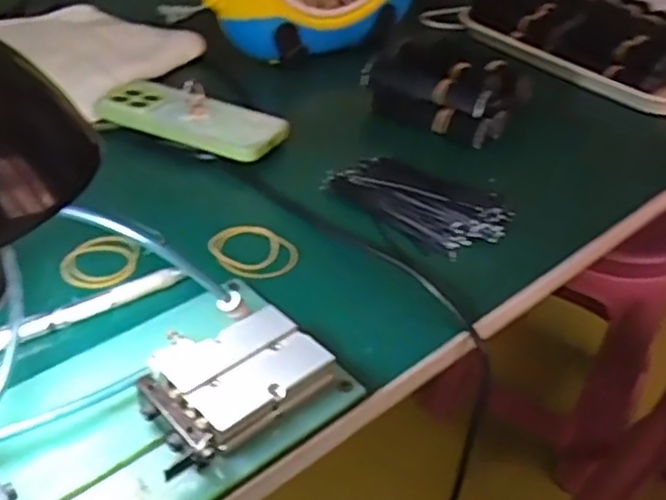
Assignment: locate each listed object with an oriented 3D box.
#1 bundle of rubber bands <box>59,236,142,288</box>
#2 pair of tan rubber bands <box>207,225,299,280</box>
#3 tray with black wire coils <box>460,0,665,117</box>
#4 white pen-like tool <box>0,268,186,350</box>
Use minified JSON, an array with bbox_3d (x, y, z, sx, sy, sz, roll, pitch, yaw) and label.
[{"bbox_3d":[-0.156,0.008,0.464,0.048,0.010,0.045,0,40,-7],"label":"bundle of rubber bands"},{"bbox_3d":[-0.055,0.001,0.484,0.064,0.005,0.048,25,43,22],"label":"pair of tan rubber bands"},{"bbox_3d":[0.312,-0.246,0.787,0.214,0.046,0.284,-19,45,-27],"label":"tray with black wire coils"},{"bbox_3d":[-0.155,0.037,0.418,0.136,0.011,0.011,-23,47,-30],"label":"white pen-like tool"}]

